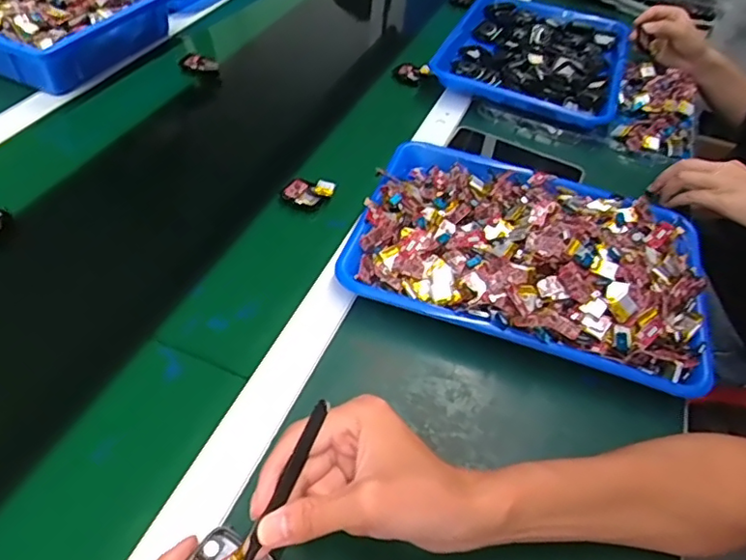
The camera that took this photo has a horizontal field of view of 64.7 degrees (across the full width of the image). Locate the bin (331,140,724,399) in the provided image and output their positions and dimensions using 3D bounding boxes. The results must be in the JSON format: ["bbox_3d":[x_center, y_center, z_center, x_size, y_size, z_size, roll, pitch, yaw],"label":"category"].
[{"bbox_3d":[0.153,-0.035,0.571,0.327,0.064,0.242,16,47,9],"label":"bin"}]

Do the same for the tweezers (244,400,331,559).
[{"bbox_3d":[-0.051,0.117,0.335,0.007,0.009,0.105,20,68,13],"label":"tweezers"}]

